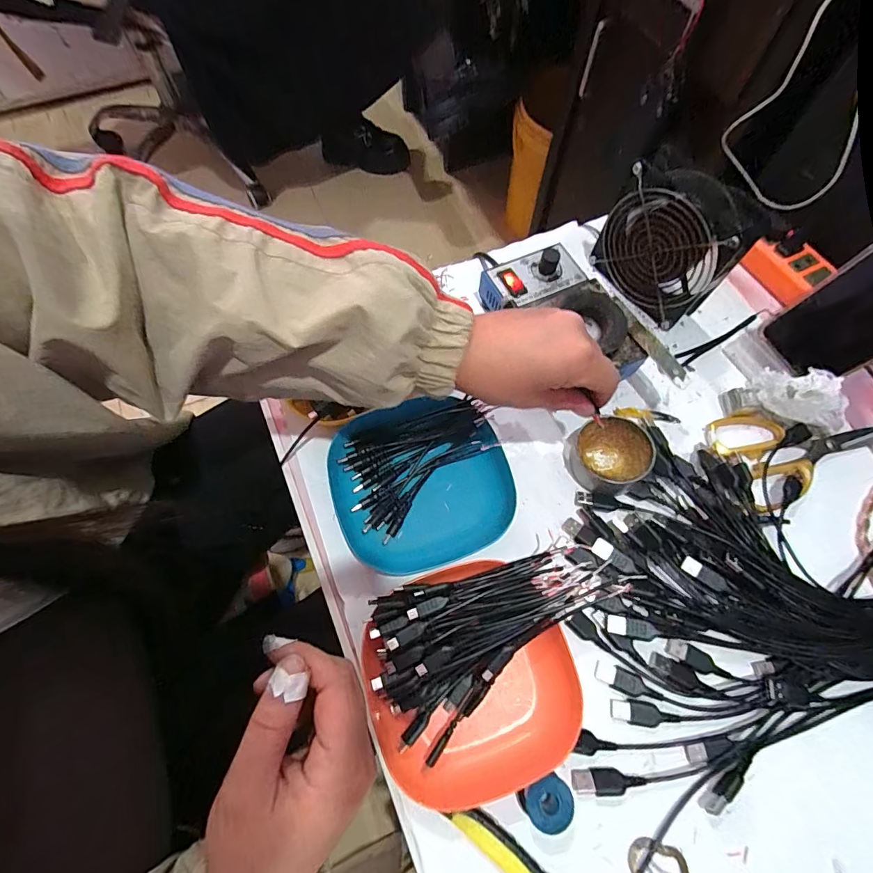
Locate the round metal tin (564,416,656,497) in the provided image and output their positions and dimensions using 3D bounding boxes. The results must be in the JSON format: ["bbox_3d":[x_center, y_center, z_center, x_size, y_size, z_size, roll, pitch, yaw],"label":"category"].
[{"bbox_3d":[0.150,0.015,0.383,0.064,0.027,0.061,1,66,-1],"label":"round metal tin"}]

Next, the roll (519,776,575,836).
[{"bbox_3d":[0.072,0.237,0.288,0.030,0.024,0.027,-23,69,-10],"label":"roll"}]

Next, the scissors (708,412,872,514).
[{"bbox_3d":[0.340,0.003,0.403,0.174,0.011,0.087,-17,68,-9],"label":"scissors"}]

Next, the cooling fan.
[{"bbox_3d":[0.222,-0.187,0.422,0.050,0.126,0.116,-34,71,-15],"label":"cooling fan"}]

